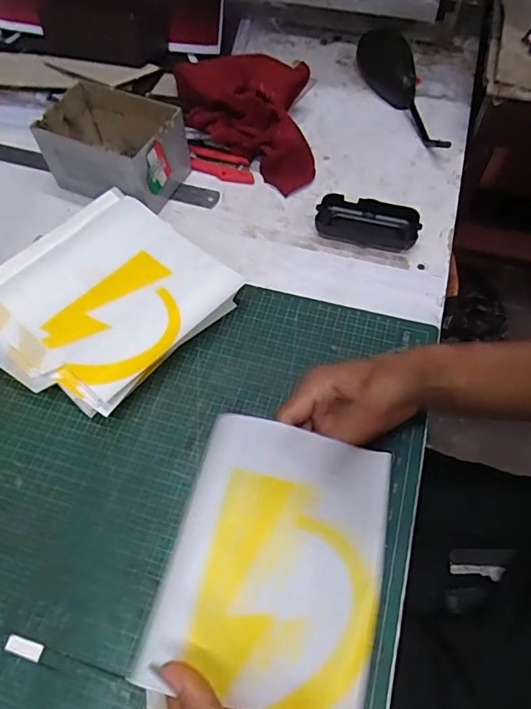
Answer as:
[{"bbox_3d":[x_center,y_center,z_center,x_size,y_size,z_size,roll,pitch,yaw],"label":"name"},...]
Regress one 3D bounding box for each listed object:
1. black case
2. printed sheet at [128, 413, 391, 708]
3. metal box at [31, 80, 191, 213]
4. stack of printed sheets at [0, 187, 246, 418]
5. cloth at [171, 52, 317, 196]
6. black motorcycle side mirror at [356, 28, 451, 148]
[{"bbox_3d":[0.113,-0.146,0.529,0.108,0.030,0.052,12,60,7],"label":"black case"},{"bbox_3d":[0.009,0.135,0.319,0.137,0.035,0.168,12,60,7],"label":"printed sheet"},{"bbox_3d":[-0.180,-0.246,0.564,0.157,0.082,0.111,21,61,11],"label":"metal box"},{"bbox_3d":[-0.170,-0.059,0.479,0.232,0.038,0.222,37,66,19],"label":"stack of printed sheets"},{"bbox_3d":[-0.030,-0.304,0.602,0.172,0.067,0.197,0,59,0],"label":"cloth"},{"bbox_3d":[0.183,-0.358,0.646,0.070,0.036,0.274,-5,61,-2],"label":"black motorcycle side mirror"}]

